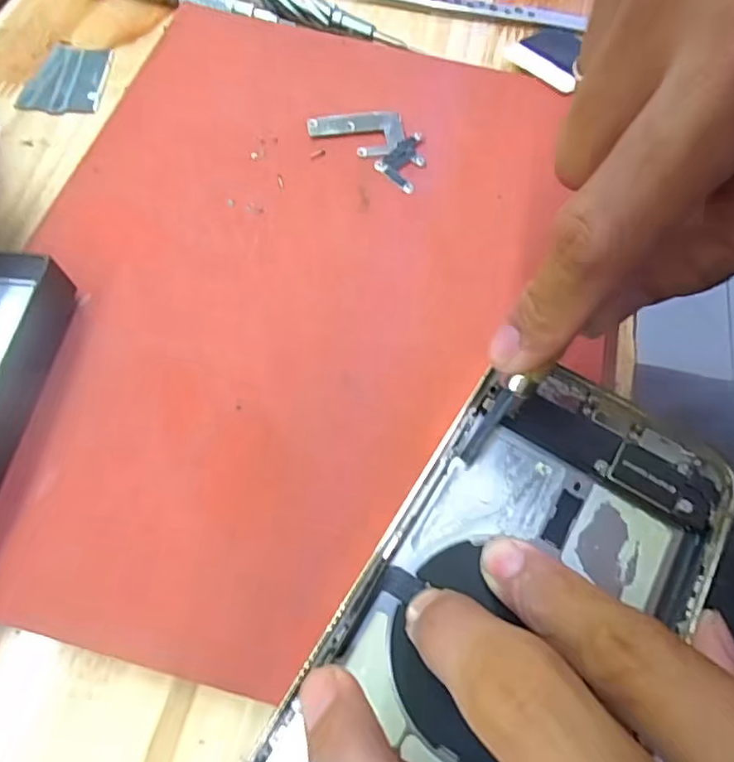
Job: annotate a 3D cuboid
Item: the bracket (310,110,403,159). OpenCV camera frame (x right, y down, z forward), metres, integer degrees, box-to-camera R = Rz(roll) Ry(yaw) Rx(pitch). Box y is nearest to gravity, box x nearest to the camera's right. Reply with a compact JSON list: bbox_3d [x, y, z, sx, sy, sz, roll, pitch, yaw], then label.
[{"bbox_3d":[-0.004,-0.097,0.228,0.036,0.004,0.023,-7,65,-6],"label":"bracket"}]

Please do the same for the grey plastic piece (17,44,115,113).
[{"bbox_3d":[-0.124,-0.126,0.244,0.031,0.004,0.039,6,64,1],"label":"grey plastic piece"}]

